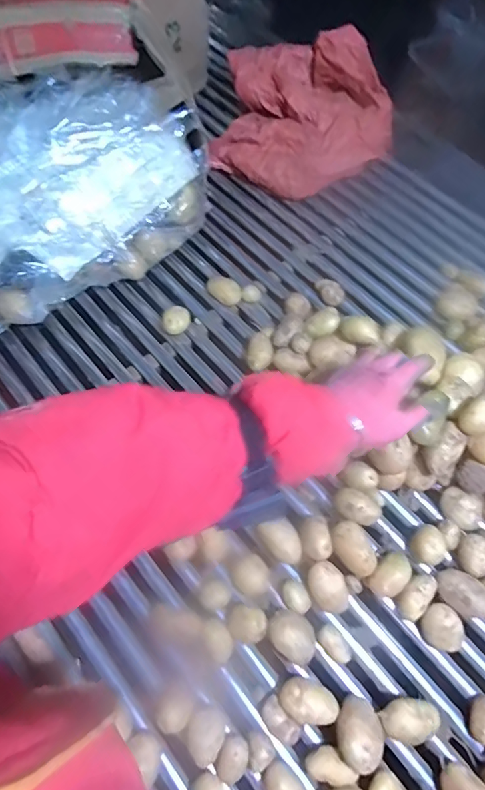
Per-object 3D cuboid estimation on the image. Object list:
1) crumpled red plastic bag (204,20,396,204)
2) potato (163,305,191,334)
[{"bbox_3d":[0.103,-0.478,0.790,0.284,0.167,0.237,10,61,6],"label":"crumpled red plastic bag"},{"bbox_3d":[-0.096,-0.105,0.666,0.040,0.041,0.034,-3,60,-1],"label":"potato"}]

